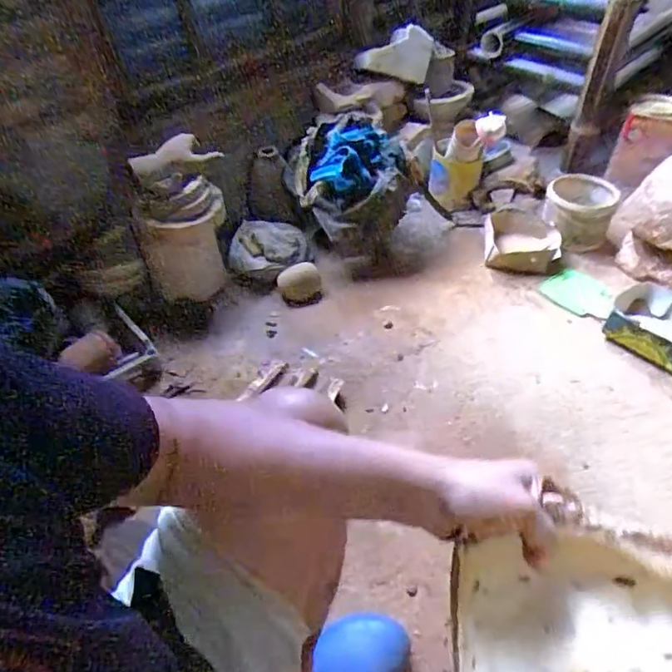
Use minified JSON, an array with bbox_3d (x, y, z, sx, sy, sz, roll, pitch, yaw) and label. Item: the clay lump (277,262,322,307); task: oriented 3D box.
[{"bbox_3d":[-0.089,-0.128,1.343,0.104,0.073,0.084,-21,47,-19],"label":"clay lump"}]

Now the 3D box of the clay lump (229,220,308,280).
[{"bbox_3d":[-0.173,-0.240,1.407,0.203,0.077,0.162,-3,44,-2],"label":"clay lump"}]

